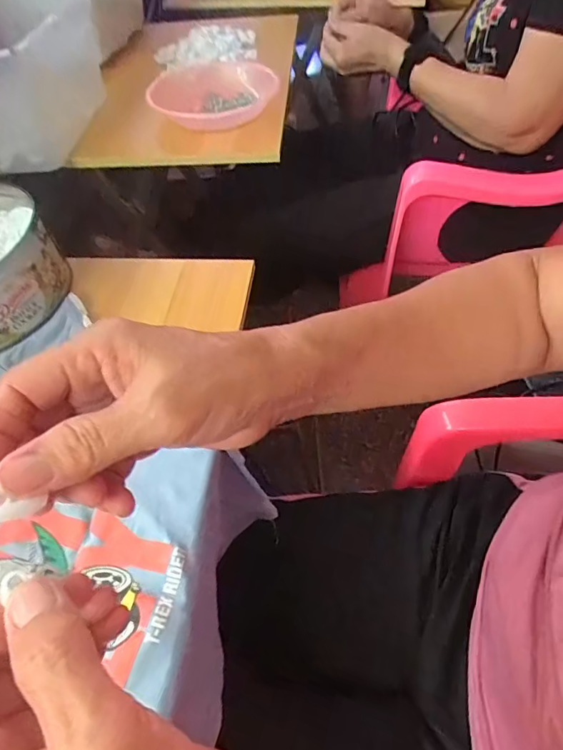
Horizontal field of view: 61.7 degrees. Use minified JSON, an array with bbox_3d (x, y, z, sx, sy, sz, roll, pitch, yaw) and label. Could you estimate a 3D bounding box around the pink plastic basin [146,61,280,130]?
[{"bbox_3d":[-0.103,-0.438,0.739,0.188,0.054,0.188,-2,51,3],"label":"pink plastic basin"}]

